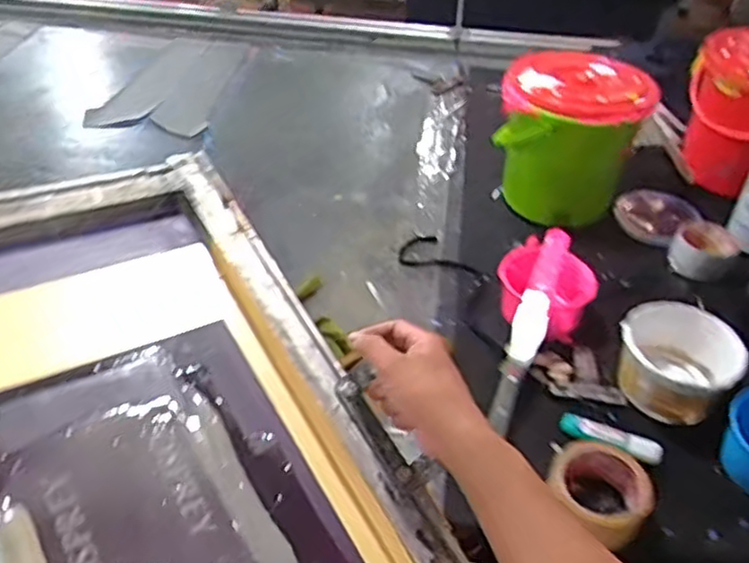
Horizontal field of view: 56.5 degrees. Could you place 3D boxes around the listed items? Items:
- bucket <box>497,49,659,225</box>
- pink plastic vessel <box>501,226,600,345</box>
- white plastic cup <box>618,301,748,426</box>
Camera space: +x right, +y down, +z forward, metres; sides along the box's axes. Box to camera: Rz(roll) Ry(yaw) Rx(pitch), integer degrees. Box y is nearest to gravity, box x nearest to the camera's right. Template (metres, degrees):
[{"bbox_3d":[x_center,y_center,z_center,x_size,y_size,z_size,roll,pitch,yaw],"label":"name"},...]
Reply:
[{"bbox_3d":[0.288,-0.205,1.042,0.174,0.236,0.193,-27,50,-28],"label":"bucket"},{"bbox_3d":[0.220,0.004,0.896,0.119,0.101,0.102,13,44,12],"label":"pink plastic vessel"},{"bbox_3d":[0.349,0.092,0.811,0.129,0.084,0.115,30,49,27],"label":"white plastic cup"}]

